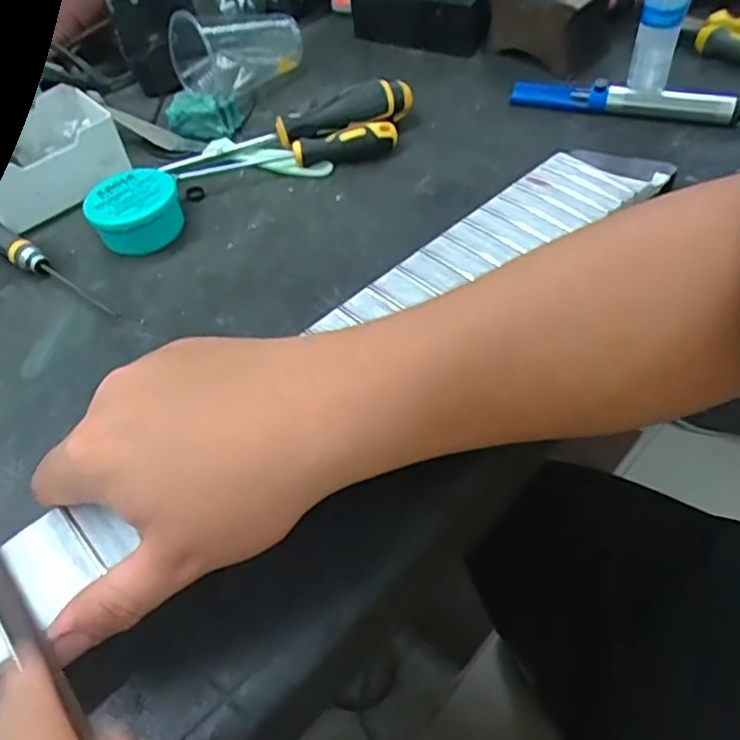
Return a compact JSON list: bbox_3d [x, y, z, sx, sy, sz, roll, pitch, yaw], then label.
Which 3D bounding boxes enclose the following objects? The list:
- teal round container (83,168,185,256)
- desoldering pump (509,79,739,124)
[{"bbox_3d":[-0.163,-0.109,0.448,0.061,0.033,0.062,-3,52,4],"label":"teal round container"},{"bbox_3d":[0.196,-0.204,0.480,0.176,0.025,0.018,17,56,18],"label":"desoldering pump"}]

